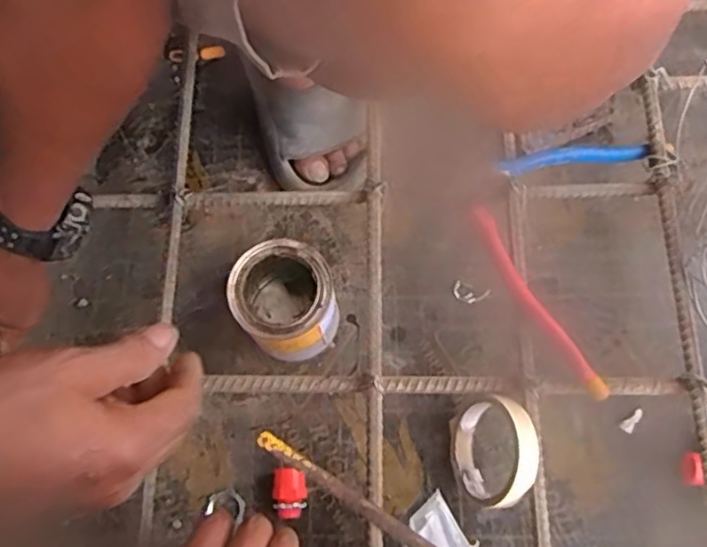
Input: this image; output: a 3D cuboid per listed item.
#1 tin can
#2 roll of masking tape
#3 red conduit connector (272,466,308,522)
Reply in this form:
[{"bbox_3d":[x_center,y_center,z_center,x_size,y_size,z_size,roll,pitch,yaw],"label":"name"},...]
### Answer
[{"bbox_3d":[-0.057,0.026,0.559,0.086,0.097,0.084,-1,73,2],"label":"tin can"},{"bbox_3d":[0.112,0.145,0.521,0.026,0.089,0.084,10,67,-30],"label":"roll of masking tape"},{"bbox_3d":[-0.053,0.186,0.541,0.027,0.029,0.042,-12,73,-2],"label":"red conduit connector"}]

